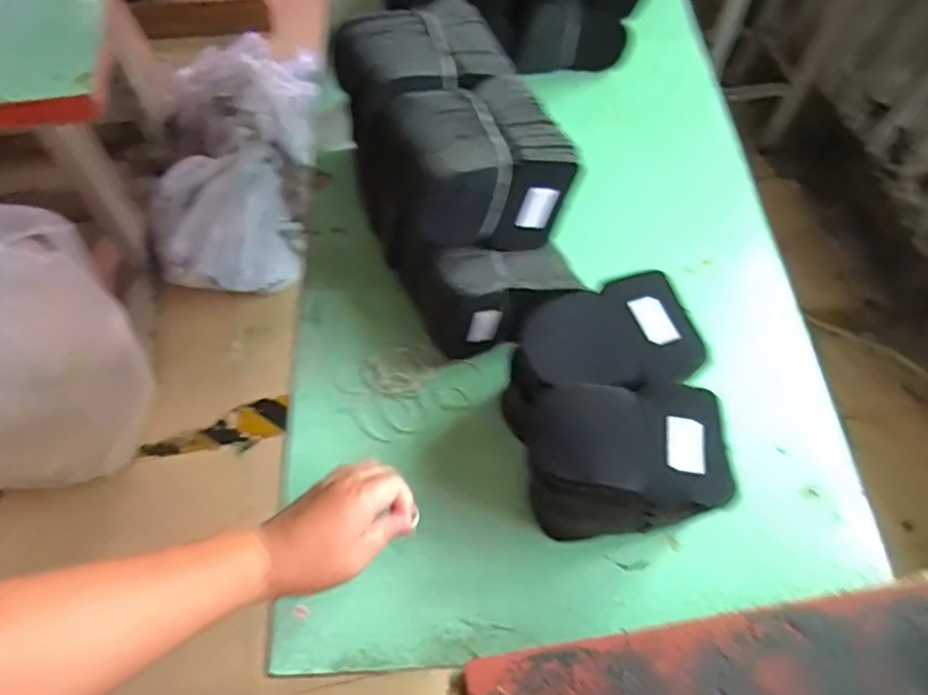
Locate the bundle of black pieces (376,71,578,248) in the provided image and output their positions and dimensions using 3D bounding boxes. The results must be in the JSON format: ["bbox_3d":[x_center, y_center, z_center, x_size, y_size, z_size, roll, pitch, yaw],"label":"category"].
[{"bbox_3d":[0.010,-0.163,0.581,0.152,0.088,0.130,-16,63,-11],"label":"bundle of black pieces"}]

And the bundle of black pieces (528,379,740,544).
[{"bbox_3d":[0.126,0.097,0.528,0.151,0.123,0.098,4,61,0],"label":"bundle of black pieces"}]

